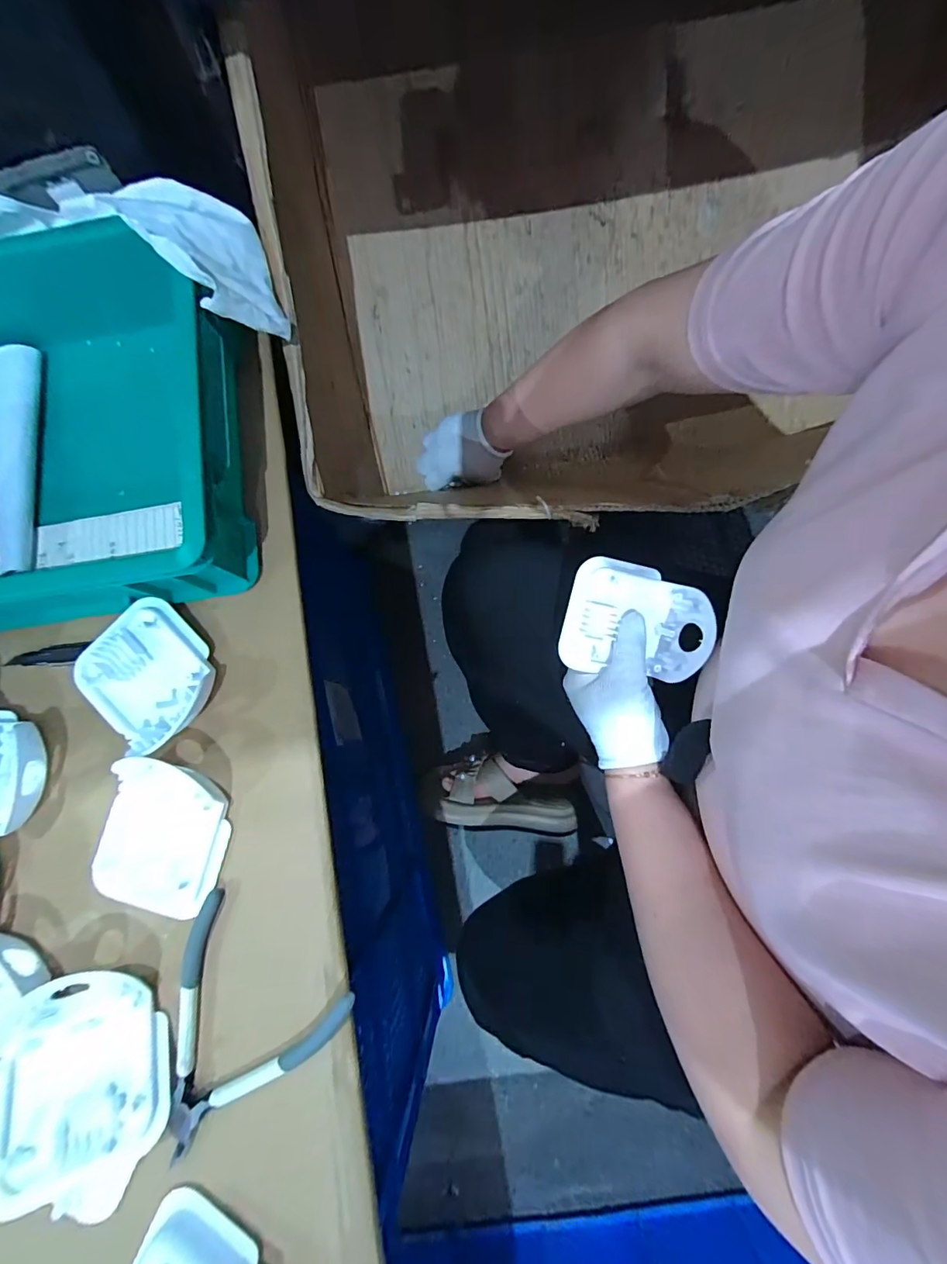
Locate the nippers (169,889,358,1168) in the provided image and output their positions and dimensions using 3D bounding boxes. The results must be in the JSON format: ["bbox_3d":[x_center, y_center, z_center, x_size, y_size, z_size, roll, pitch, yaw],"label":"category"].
[{"bbox_3d":[-0.156,0.252,0.294,0.116,0.016,0.125,31,82,8],"label":"nippers"}]

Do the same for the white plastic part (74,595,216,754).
[{"bbox_3d":[-0.230,0.033,0.332,0.083,0.029,0.097,-43,80,-6],"label":"white plastic part"}]

